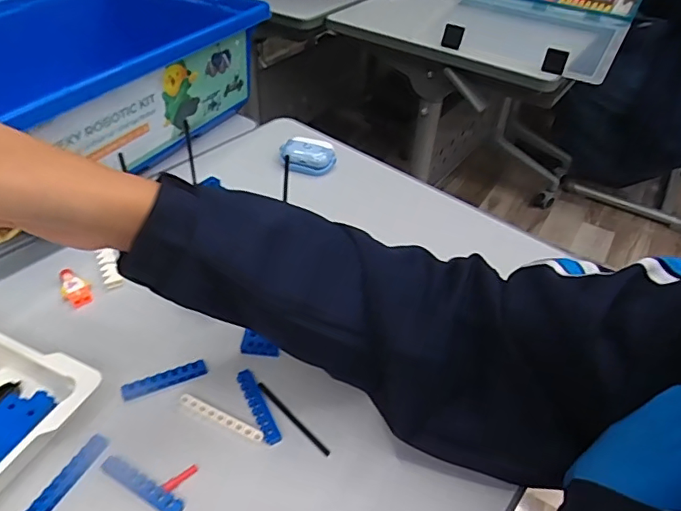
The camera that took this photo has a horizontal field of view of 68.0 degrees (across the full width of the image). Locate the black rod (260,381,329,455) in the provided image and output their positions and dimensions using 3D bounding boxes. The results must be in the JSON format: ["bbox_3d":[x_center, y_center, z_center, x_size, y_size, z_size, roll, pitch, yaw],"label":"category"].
[{"bbox_3d":[-0.036,0.121,0.378,0.007,0.004,0.078,-33,53,-33],"label":"black rod"}]

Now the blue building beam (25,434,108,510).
[{"bbox_3d":[-0.180,0.147,0.334,0.013,0.004,0.062,19,45,17],"label":"blue building beam"}]

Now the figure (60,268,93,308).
[{"bbox_3d":[-0.240,0.030,0.457,0.022,0.018,0.038,-27,50,-29],"label":"figure"}]

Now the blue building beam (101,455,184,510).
[{"bbox_3d":[-0.132,0.152,0.336,0.064,0.004,0.012,22,45,19],"label":"blue building beam"}]

